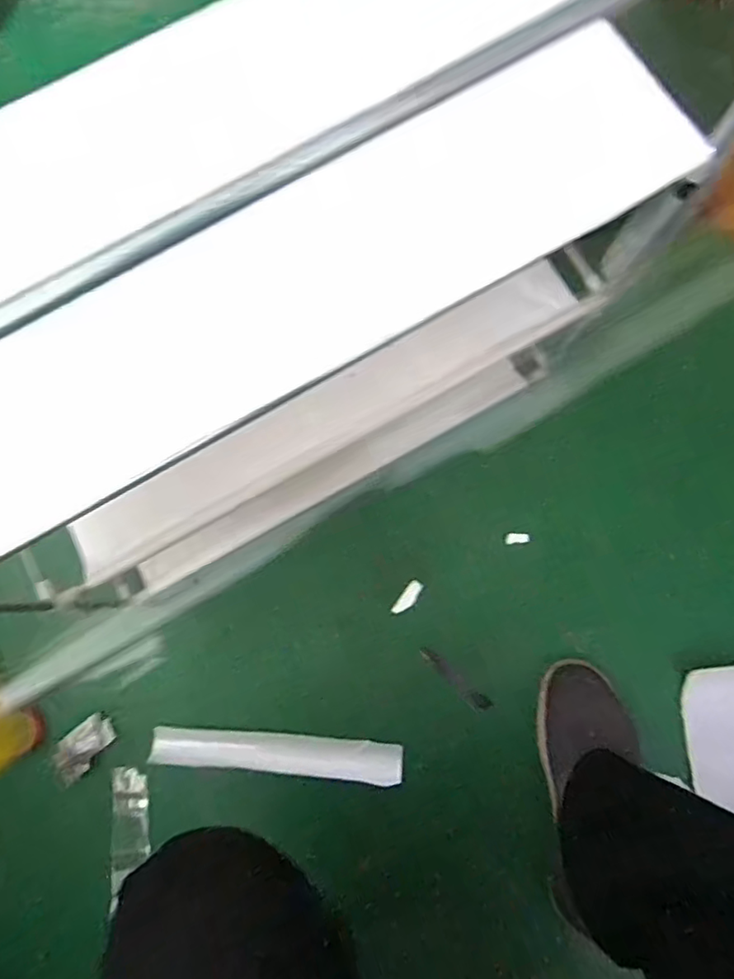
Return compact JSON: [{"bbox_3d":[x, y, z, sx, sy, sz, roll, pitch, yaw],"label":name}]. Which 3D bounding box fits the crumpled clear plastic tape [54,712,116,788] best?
[{"bbox_3d":[-0.328,0.298,0.671,0.081,0.017,0.042,-44,82,-7],"label":"crumpled clear plastic tape"}]

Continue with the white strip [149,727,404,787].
[{"bbox_3d":[-0.101,0.299,0.665,0.280,0.021,0.040,5,79,1],"label":"white strip"}]

